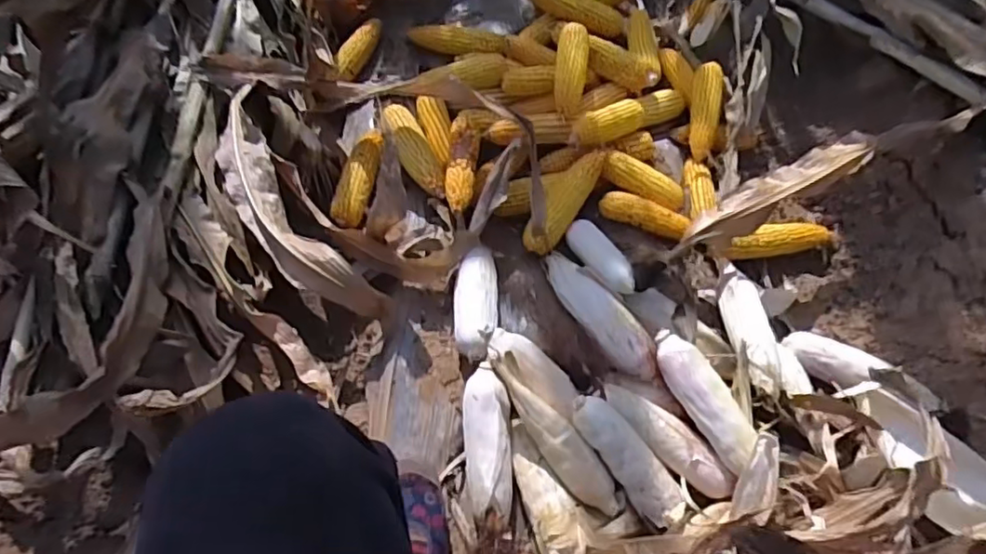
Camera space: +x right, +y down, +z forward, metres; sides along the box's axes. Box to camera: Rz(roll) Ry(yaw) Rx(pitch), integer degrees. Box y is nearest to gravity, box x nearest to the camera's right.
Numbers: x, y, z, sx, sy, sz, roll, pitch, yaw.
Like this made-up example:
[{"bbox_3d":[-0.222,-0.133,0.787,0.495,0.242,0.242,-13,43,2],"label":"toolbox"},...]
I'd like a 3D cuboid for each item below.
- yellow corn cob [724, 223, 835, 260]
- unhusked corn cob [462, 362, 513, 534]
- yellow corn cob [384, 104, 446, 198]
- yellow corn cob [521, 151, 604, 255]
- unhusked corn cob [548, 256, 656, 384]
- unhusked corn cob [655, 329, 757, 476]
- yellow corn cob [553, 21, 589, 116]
[{"bbox_3d":[0.438,-0.057,0.943,0.183,0.044,0.049,-3,60,-3],"label":"yellow corn cob"},{"bbox_3d":[-0.006,0.203,0.752,0.060,0.051,0.192,-3,60,-4],"label":"unhusked corn cob"},{"bbox_3d":[-0.128,-0.214,0.985,0.058,0.042,0.218,-20,62,-13],"label":"yellow corn cob"},{"bbox_3d":[0.112,-0.120,0.930,0.049,0.041,0.185,31,79,16],"label":"yellow corn cob"},{"bbox_3d":[0.144,0.044,0.840,0.054,0.051,0.229,-25,63,-16],"label":"unhusked corn cob"},{"bbox_3d":[0.257,0.142,0.743,0.051,0.042,0.182,-25,63,-16],"label":"unhusked corn cob"},{"bbox_3d":[0.129,-0.344,1.012,0.054,0.048,0.186,8,60,3],"label":"yellow corn cob"}]

